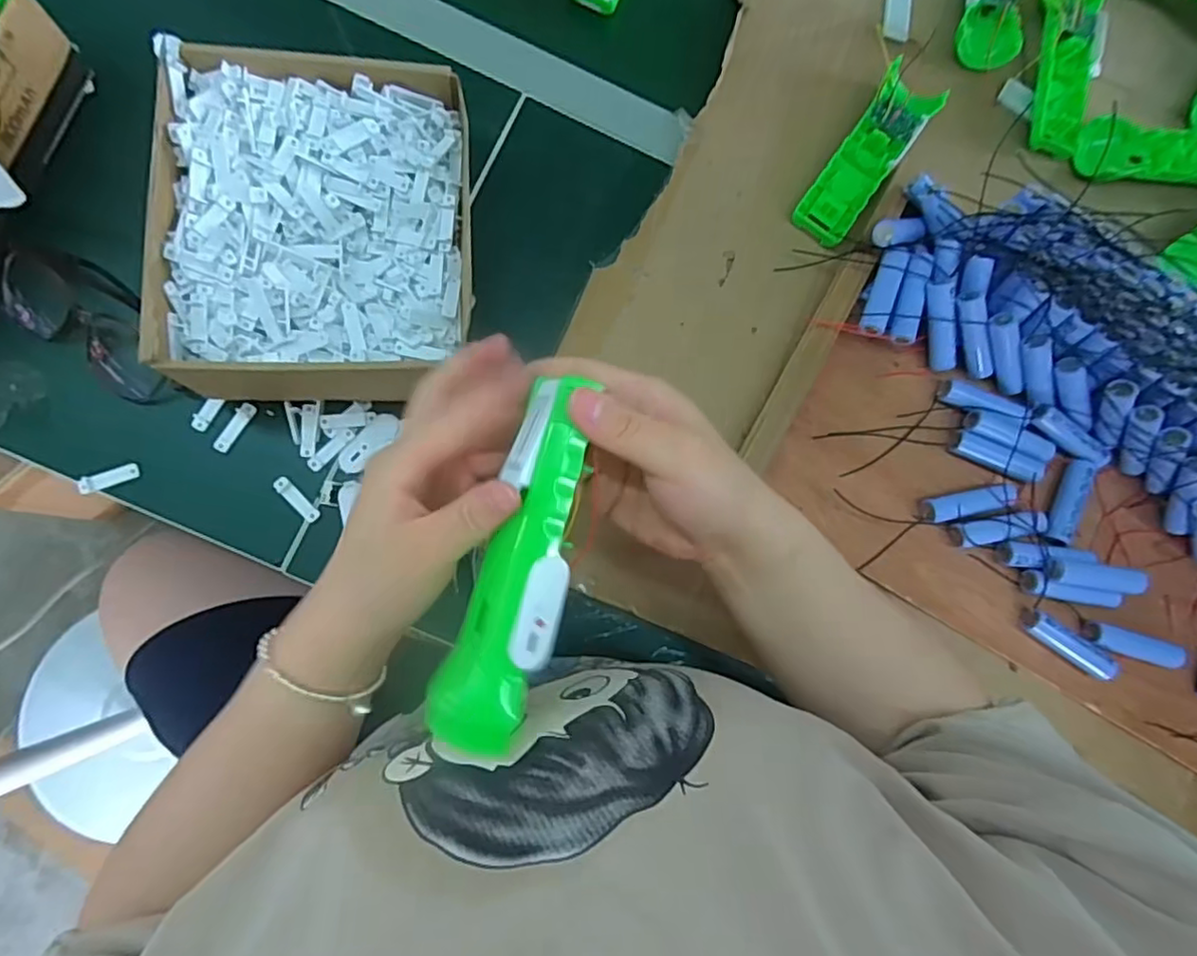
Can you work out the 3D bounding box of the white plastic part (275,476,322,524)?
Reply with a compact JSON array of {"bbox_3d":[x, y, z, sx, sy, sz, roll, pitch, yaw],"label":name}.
[{"bbox_3d":[-0.206,0.015,0.429,0.040,0.006,0.010,44,78,1],"label":"white plastic part"}]

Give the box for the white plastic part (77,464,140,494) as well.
[{"bbox_3d":[-0.326,0.000,0.418,0.037,0.007,0.010,-21,85,-11],"label":"white plastic part"}]

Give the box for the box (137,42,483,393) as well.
[{"bbox_3d":[-0.177,-0.160,0.420,0.183,0.082,0.212,-1,82,-5],"label":"box"}]

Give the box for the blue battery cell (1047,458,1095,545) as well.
[{"bbox_3d":[0.348,0.016,0.465,0.016,0.015,0.066,27,78,-3],"label":"blue battery cell"}]

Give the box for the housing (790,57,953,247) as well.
[{"bbox_3d":[0.211,-0.251,0.492,0.047,0.023,0.154,35,78,-1],"label":"housing"}]

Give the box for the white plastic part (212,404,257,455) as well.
[{"bbox_3d":[-0.251,-0.035,0.432,0.012,0.004,0.038,33,78,-2],"label":"white plastic part"}]

